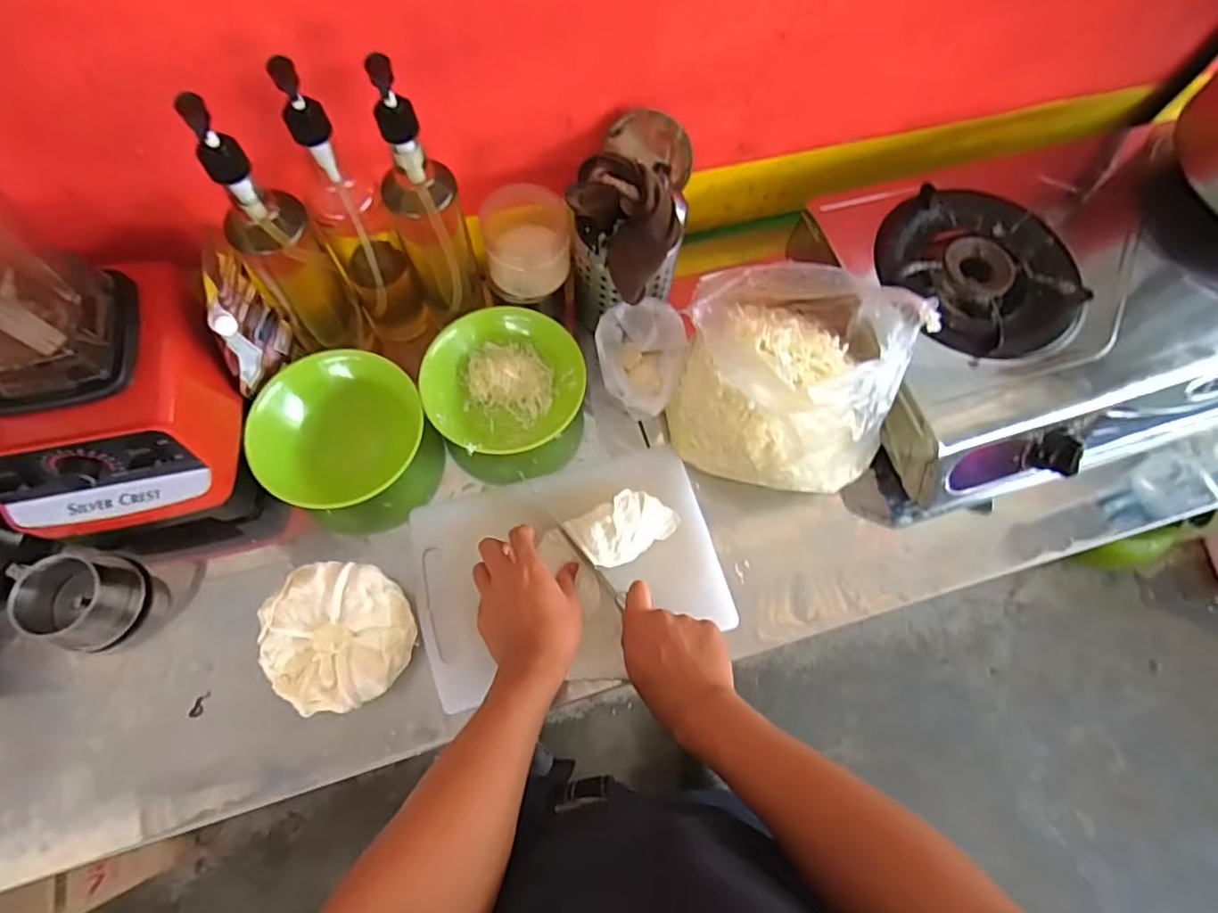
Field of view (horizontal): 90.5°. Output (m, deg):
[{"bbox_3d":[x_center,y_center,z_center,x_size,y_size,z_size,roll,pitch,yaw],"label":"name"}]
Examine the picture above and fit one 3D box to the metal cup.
[{"bbox_3d":[-0.503,0.132,0.570,0.082,0.057,0.084,1,69,-3],"label":"metal cup"}]

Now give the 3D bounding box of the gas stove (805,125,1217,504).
[{"bbox_3d":[0.566,-0.217,0.716,0.613,0.122,0.393,-15,71,-9],"label":"gas stove"}]

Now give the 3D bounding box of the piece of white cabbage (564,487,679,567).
[{"bbox_3d":[0.017,0.072,0.629,0.106,0.031,0.062,-26,73,-12],"label":"piece of white cabbage"}]

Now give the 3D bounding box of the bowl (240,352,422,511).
[{"bbox_3d":[-0.279,-0.026,0.633,0.165,0.072,0.149,-11,70,-7],"label":"bowl"}]

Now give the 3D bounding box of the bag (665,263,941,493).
[{"bbox_3d":[0.184,-0.097,0.605,0.213,0.174,0.217,9,69,1],"label":"bag"}]

